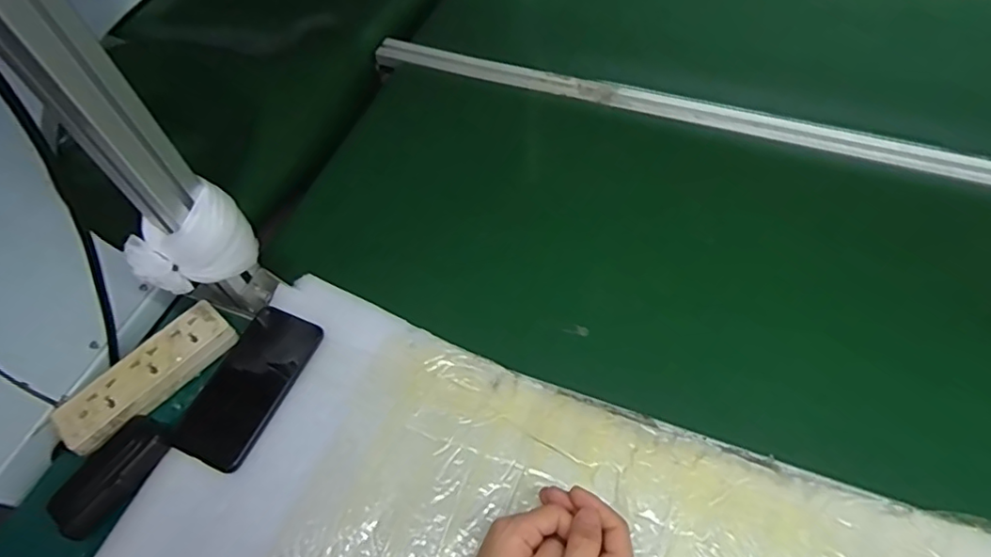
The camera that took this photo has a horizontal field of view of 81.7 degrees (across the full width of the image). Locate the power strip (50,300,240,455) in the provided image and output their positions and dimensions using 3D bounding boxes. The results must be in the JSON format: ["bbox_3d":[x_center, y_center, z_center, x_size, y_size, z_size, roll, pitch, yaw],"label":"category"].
[{"bbox_3d":[-0.340,0.094,0.561,0.056,0.024,0.169,38,67,24],"label":"power strip"}]

